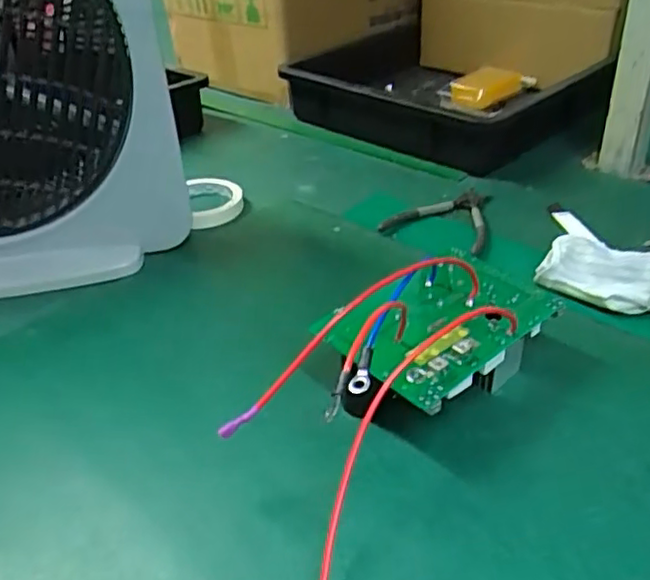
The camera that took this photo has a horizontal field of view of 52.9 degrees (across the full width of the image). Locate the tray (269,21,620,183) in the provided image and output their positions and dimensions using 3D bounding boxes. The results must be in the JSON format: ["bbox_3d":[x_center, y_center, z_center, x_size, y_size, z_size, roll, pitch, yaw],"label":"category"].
[{"bbox_3d":[0.178,-0.283,0.935,0.398,0.080,0.309,24,43,35],"label":"tray"}]

